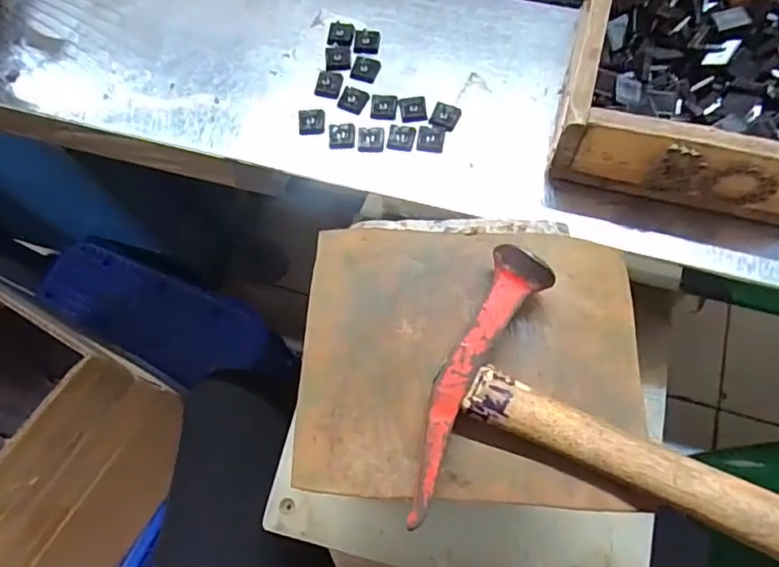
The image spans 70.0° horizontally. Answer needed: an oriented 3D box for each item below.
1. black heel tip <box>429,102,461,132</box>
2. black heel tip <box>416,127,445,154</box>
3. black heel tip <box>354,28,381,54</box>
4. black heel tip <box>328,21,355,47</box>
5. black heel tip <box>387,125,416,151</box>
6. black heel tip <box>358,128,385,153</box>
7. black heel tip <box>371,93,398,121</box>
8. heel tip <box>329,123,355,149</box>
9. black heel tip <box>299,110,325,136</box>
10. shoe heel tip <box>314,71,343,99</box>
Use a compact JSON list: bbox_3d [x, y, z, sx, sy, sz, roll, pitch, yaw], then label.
[{"bbox_3d":[0.040,-0.120,0.399,0.019,0.006,0.020,21,72,10],"label":"black heel tip"},{"bbox_3d":[0.029,-0.102,0.394,0.018,0.004,0.017,10,70,6],"label":"black heel tip"},{"bbox_3d":[-0.017,-0.186,0.428,0.019,0.004,0.023,2,70,4],"label":"black heel tip"},{"bbox_3d":[-0.037,-0.192,0.430,0.020,0.004,0.020,7,70,6],"label":"black heel tip"},{"bbox_3d":[0.008,-0.104,0.393,0.018,0.004,0.018,8,70,6],"label":"black heel tip"},{"bbox_3d":[-0.013,-0.103,0.395,0.018,0.004,0.019,1,69,3],"label":"black heel tip"},{"bbox_3d":[-0.004,-0.129,0.403,0.019,0.004,0.021,4,70,5],"label":"black heel tip"},{"bbox_3d":[-0.034,-0.107,0.398,0.018,0.004,0.021,-1,69,3],"label":"heel tip"},{"bbox_3d":[-0.057,-0.118,0.404,0.019,0.004,0.019,-3,69,2],"label":"black heel tip"},{"bbox_3d":[-0.045,-0.150,0.419,0.019,0.004,0.024,8,70,6],"label":"shoe heel tip"}]

